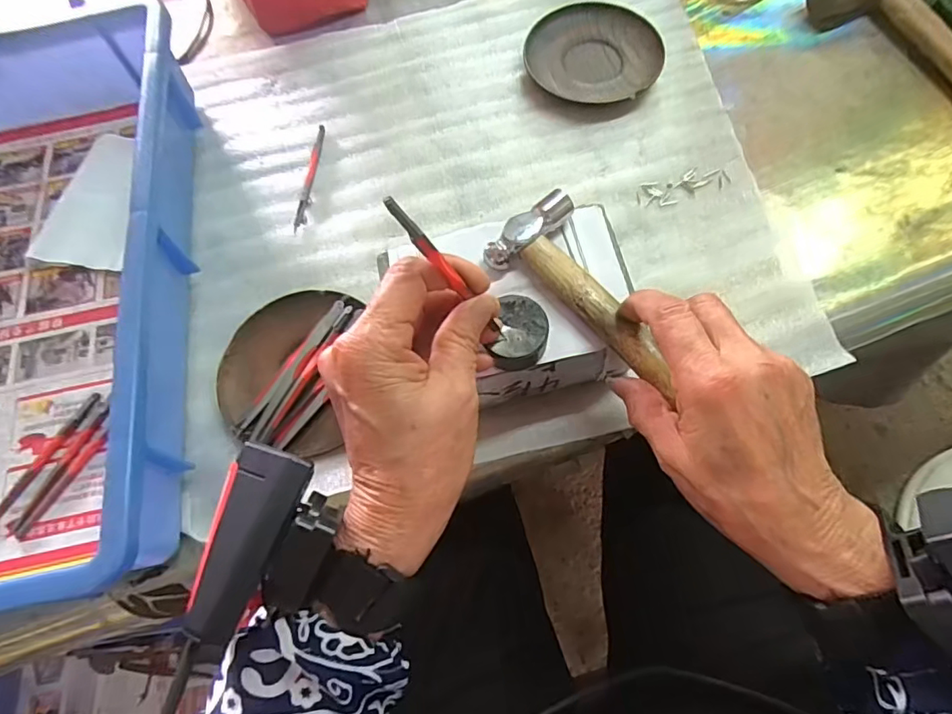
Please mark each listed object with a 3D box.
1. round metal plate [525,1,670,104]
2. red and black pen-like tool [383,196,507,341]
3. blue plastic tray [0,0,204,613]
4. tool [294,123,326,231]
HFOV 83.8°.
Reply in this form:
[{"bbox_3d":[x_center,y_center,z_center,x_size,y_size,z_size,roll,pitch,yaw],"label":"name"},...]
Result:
[{"bbox_3d":[0.101,-0.262,0.454,0.112,0.015,0.112,-1,65,3],"label":"round metal plate"},{"bbox_3d":[-0.009,-0.035,0.235,0.005,0.115,0.007,-11,63,21],"label":"red and black pen-like tool"},{"bbox_3d":[-0.336,-0.048,0.355,0.284,0.073,0.421,-10,65,-1],"label":"blue plastic tray"},{"bbox_3d":[-0.132,-0.145,0.423,0.009,0.004,0.106,2,66,4],"label":"tool"}]

